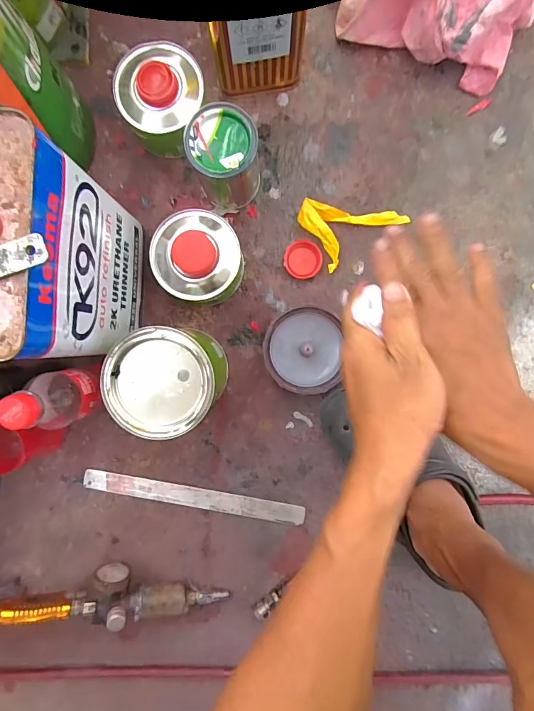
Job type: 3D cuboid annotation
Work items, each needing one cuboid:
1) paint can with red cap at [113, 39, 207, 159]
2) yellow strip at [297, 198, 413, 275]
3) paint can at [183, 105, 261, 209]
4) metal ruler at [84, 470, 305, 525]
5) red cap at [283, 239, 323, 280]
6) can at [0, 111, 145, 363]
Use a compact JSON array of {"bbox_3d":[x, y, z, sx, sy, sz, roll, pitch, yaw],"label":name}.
[{"bbox_3d":[-0.121,-0.301,0.472,0.094,0.078,0.100,0,92,1],"label":"paint can with red cap"},{"bbox_3d":[0.104,-0.172,0.503,0.114,0.021,0.086,-35,91,2],"label":"yellow strip"},{"bbox_3d":[-0.047,-0.221,0.466,0.073,0.097,0.078,0,92,1],"label":"paint can"},{"bbox_3d":[-0.093,0.182,0.523,0.280,0.004,0.026,9,90,1],"label":"metal ruler"},{"bbox_3d":[0.045,-0.121,0.512,0.046,0.014,0.045,6,92,1],"label":"red cap"},{"bbox_3d":[-0.206,-0.084,0.368,0.114,0.212,0.184,6,92,1],"label":"can"}]

